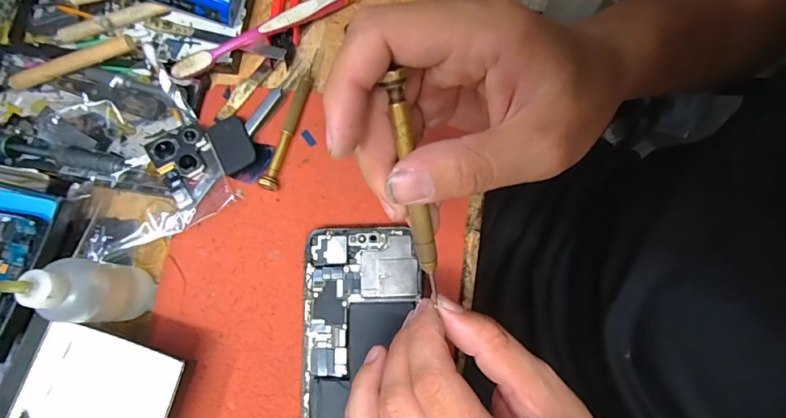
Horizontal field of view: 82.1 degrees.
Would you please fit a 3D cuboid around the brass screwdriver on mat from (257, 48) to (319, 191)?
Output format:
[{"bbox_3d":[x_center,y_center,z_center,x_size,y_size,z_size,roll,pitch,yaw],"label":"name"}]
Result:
[{"bbox_3d":[-0.073,-0.067,0.328,0.010,0.013,0.113,14,77,5],"label":"brass screwdriver on mat"}]

